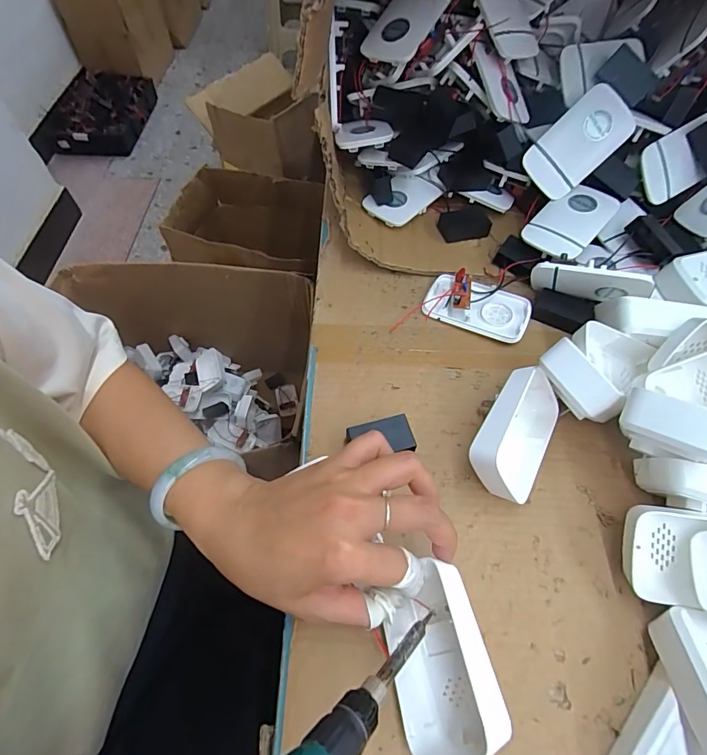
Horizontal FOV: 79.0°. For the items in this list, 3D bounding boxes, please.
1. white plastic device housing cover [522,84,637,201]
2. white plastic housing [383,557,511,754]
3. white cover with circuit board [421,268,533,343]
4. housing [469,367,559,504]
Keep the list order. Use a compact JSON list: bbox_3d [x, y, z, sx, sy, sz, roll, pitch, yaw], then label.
[{"bbox_3d":[0.217,-0.226,0.414,0.058,0.095,0.010,45,20,-9],"label":"white plastic device housing cover"},{"bbox_3d":[0.047,0.162,0.245,0.050,0.049,0.096,-10,60,-7],"label":"white plastic housing"},{"bbox_3d":[0.119,-0.071,0.407,0.095,0.019,0.058,21,61,11],"label":"white cover with circuit board"},{"bbox_3d":[0.123,0.039,0.326,0.065,0.029,0.097,50,57,-22],"label":"housing"}]

